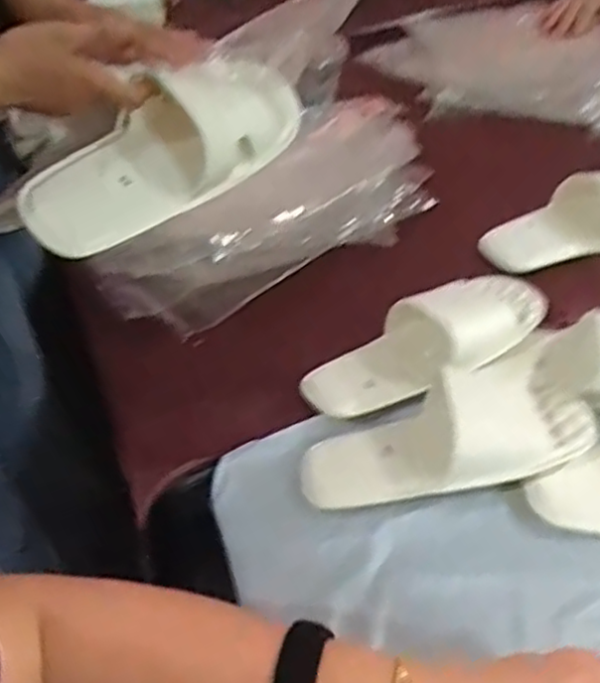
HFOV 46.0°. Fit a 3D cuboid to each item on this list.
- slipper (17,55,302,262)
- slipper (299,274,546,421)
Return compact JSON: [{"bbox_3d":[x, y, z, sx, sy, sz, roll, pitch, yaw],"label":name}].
[{"bbox_3d":[-0.118,-0.171,0.618,0.263,0.081,0.100,-35,51,-25],"label":"slipper"},{"bbox_3d":[0.118,0.001,0.647,0.234,0.048,0.101,-27,48,-18],"label":"slipper"}]

